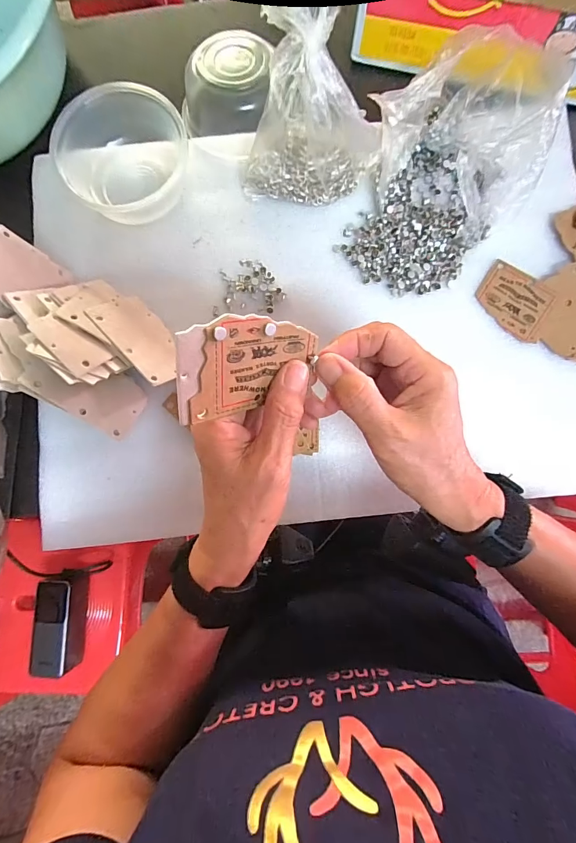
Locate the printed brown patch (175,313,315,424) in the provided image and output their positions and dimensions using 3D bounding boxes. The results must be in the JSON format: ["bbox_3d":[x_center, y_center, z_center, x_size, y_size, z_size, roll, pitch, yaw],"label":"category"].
[{"bbox_3d":[-0.020,-0.030,0.206,0.081,0.053,0.005,-15,36,-32],"label":"printed brown patch"}]

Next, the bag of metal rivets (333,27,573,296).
[{"bbox_3d":[0.132,-0.207,0.310,0.124,0.087,0.185,43,87,4],"label":"bag of metal rivets"}]

